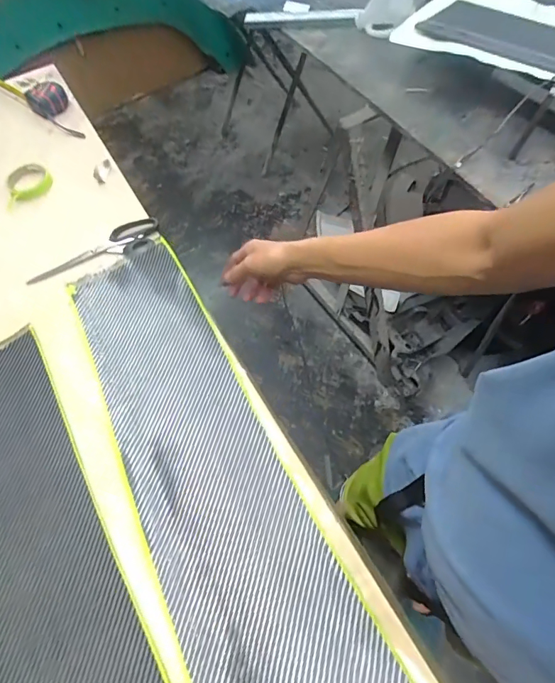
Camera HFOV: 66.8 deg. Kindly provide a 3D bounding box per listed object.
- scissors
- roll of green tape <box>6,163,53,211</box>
[{"bbox_3d":[-0.318,-0.156,0.730,0.234,0.015,0.062,-24,60,-8],"label":"scissors"},{"bbox_3d":[-0.499,-0.312,0.830,0.102,0.023,0.080,-37,62,-16],"label":"roll of green tape"}]

